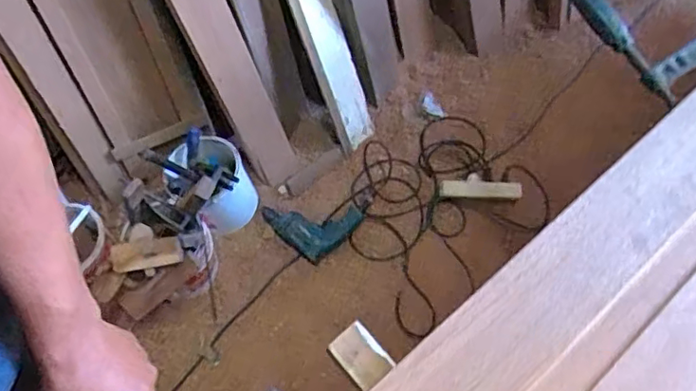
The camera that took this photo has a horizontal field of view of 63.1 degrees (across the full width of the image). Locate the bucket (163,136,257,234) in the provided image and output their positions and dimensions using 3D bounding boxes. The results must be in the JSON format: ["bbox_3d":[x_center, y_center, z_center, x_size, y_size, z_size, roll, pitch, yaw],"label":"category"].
[{"bbox_3d":[-0.323,-0.021,1.405,0.209,0.172,0.179,31,67,11],"label":"bucket"}]

